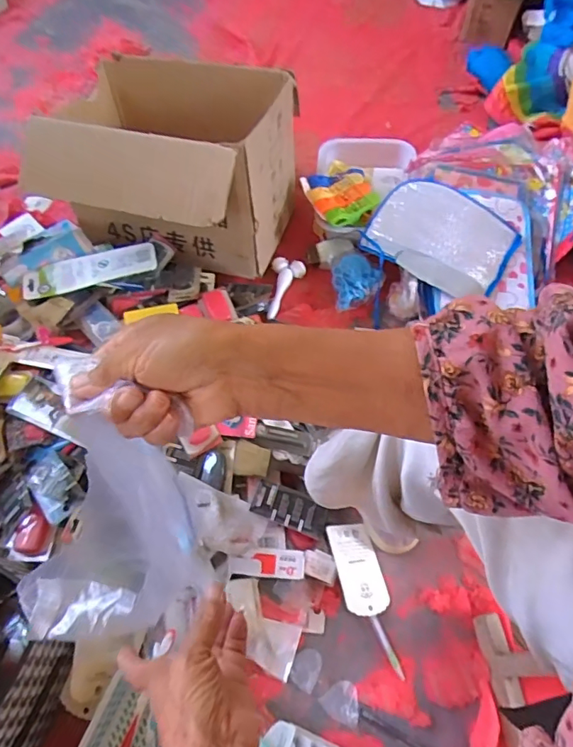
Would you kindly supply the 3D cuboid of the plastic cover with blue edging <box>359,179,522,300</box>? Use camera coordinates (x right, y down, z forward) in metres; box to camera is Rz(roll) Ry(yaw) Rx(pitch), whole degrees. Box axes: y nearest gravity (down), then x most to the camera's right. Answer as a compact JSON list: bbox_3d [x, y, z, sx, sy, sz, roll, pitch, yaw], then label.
[{"bbox_3d":[0.296,-0.263,0.949,0.259,0.055,0.209,29,66,17],"label":"plastic cover with blue edging"}]

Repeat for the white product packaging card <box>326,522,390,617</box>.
[{"bbox_3d":[0.104,0.279,0.711,0.069,0.005,0.125,-2,57,-25],"label":"white product packaging card"}]

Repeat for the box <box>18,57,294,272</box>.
[{"bbox_3d":[-0.203,-0.377,0.924,0.385,0.304,0.359,11,62,8],"label":"box"}]

